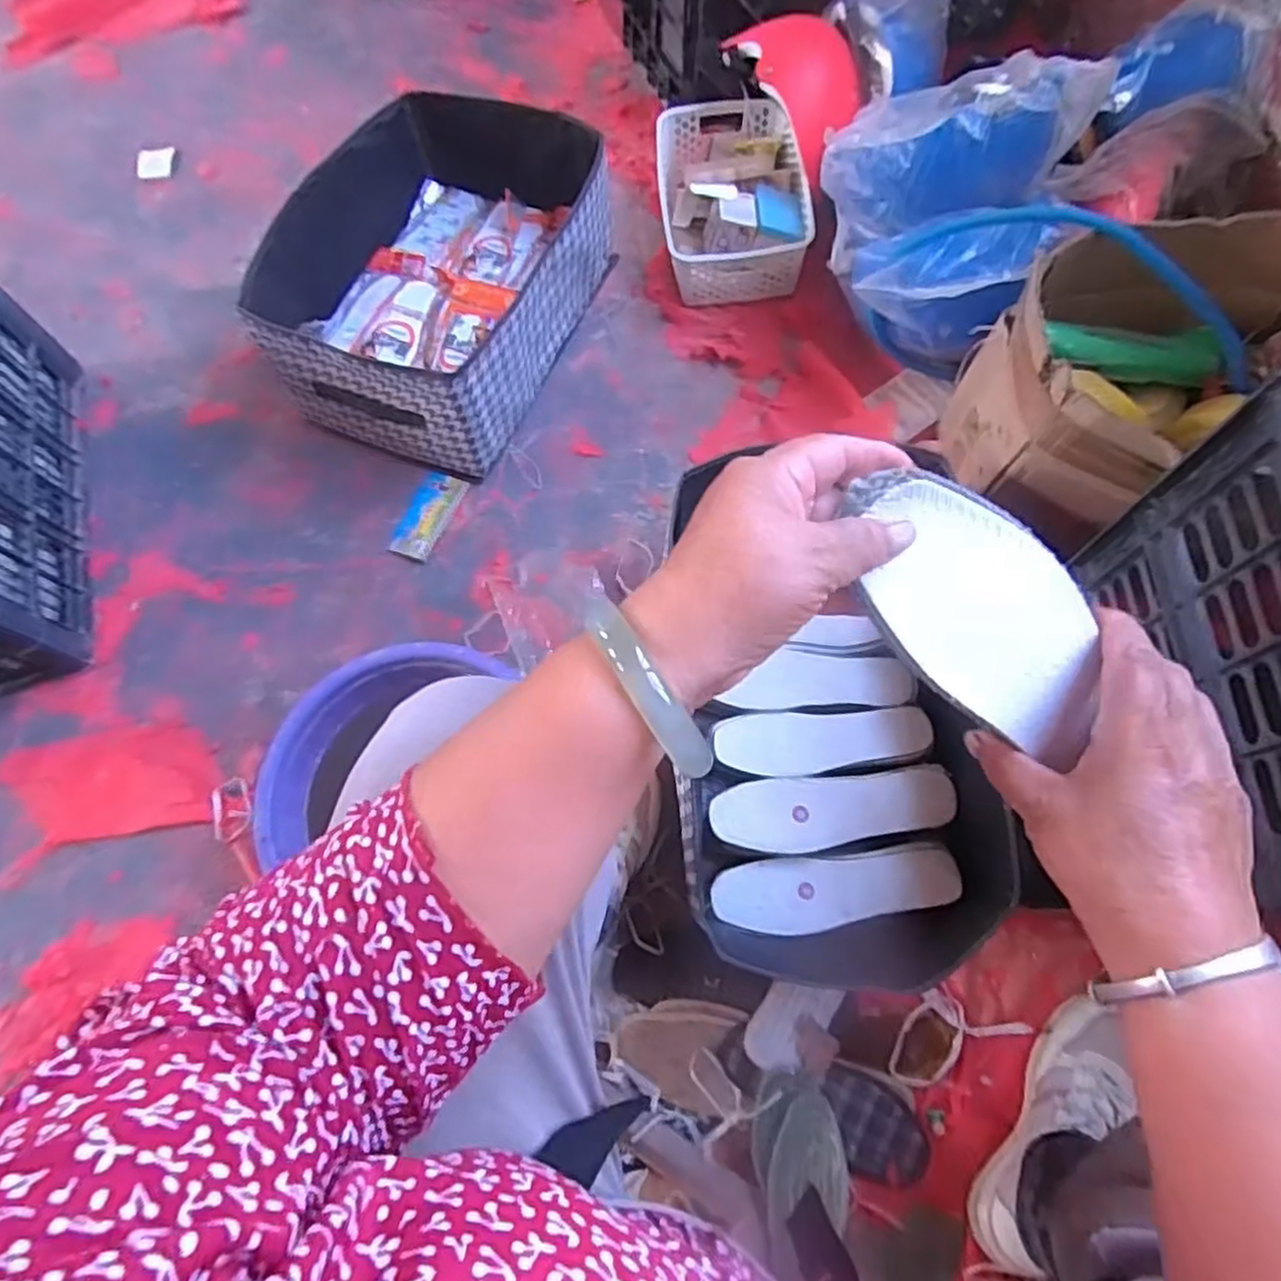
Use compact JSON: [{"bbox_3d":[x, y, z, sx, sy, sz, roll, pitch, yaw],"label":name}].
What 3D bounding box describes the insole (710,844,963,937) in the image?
[{"bbox_3d":[0.183,0.237,0.693,0.227,0.016,0.068,-6,69,0],"label":"insole"}]

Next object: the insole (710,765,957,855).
[{"bbox_3d":[0.184,0.163,0.709,0.228,0.020,0.071,-6,69,0],"label":"insole"}]

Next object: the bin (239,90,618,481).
[{"bbox_3d":[-0.250,-0.472,0.959,0.326,0.186,0.448,19,71,10],"label":"bin"}]

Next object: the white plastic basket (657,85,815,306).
[{"bbox_3d":[0.127,-0.630,1.045,0.200,0.105,0.314,-1,69,2],"label":"white plastic basket"}]

